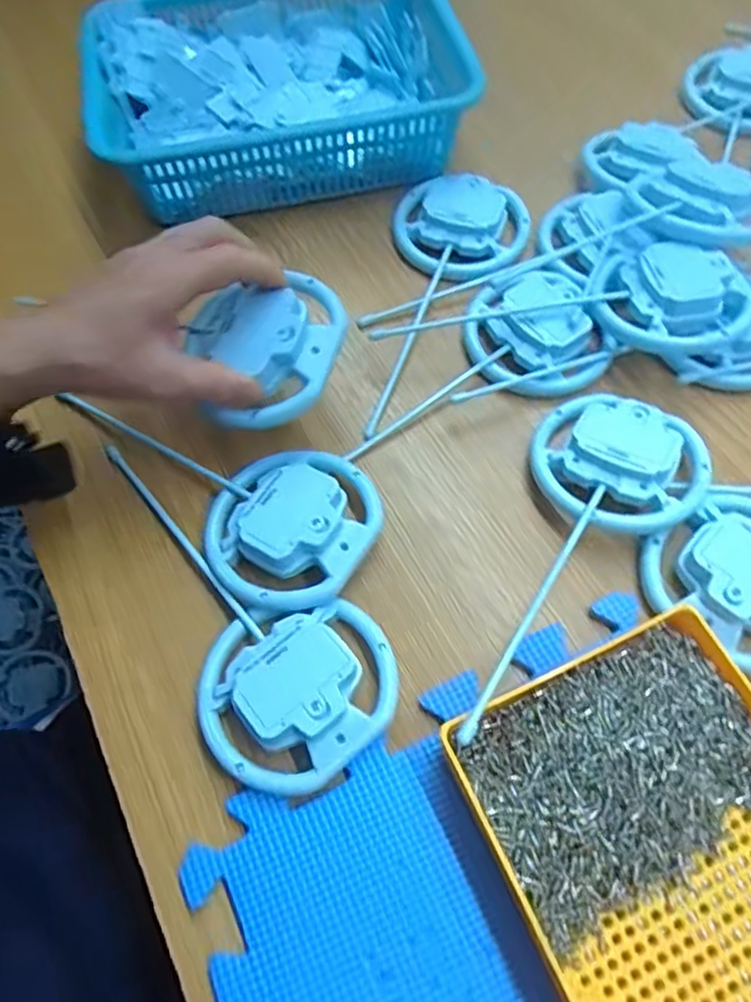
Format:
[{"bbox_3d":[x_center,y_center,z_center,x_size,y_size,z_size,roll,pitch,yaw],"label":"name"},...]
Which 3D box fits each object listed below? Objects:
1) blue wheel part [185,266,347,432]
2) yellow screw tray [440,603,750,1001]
[{"bbox_3d":[-0.064,-0.094,0.379,0.095,0.035,0.088,-17,64,-6],"label":"blue wheel part"},{"bbox_3d":[0.153,0.188,0.280,0.155,0.040,0.254,-25,65,-10],"label":"yellow screw tray"}]

